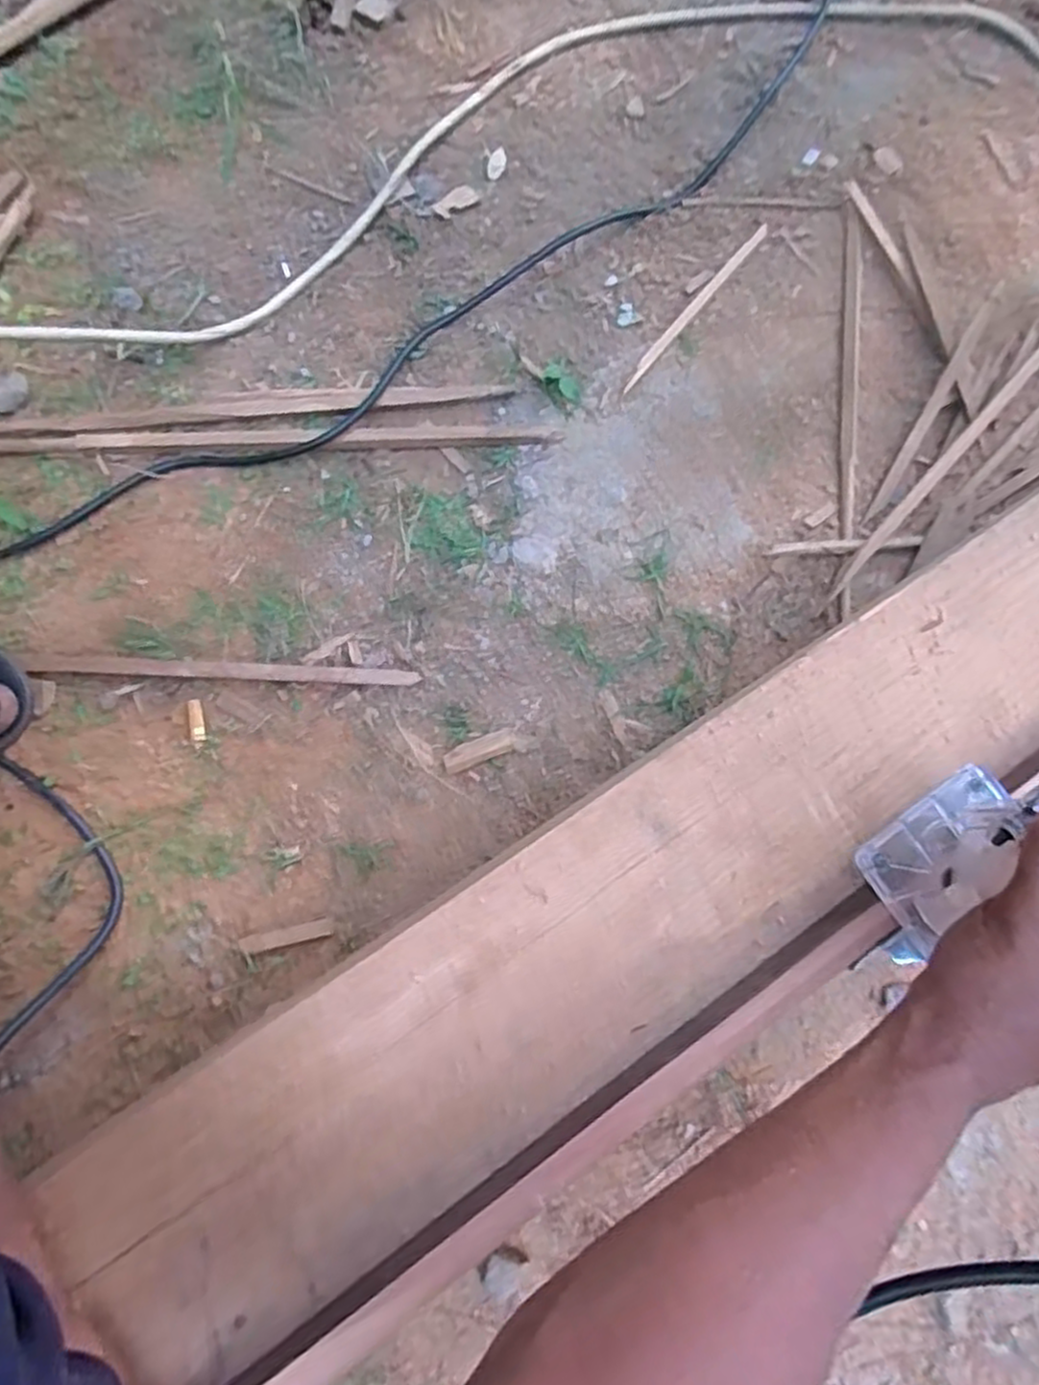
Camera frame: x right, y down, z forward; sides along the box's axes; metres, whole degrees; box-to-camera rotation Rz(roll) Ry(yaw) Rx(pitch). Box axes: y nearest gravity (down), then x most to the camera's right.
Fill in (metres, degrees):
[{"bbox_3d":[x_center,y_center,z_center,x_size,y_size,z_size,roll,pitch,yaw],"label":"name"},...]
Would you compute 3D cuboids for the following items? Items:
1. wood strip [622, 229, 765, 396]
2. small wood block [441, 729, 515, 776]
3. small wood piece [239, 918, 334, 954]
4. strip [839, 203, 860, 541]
[{"bbox_3d":[0.145,-0.321,0.611,0.011,0.004,0.198,38,80,8],"label":"wood strip"},{"bbox_3d":[-0.028,0.041,0.515,0.051,0.008,0.016,-23,78,-5],"label":"small wood block"},{"bbox_3d":[-0.151,0.159,0.480,0.058,0.013,0.011,-13,77,-3],"label":"small wood piece"},{"bbox_3d":[0.269,-0.264,0.600,0.014,0.007,0.306,7,77,2],"label":"strip"}]

